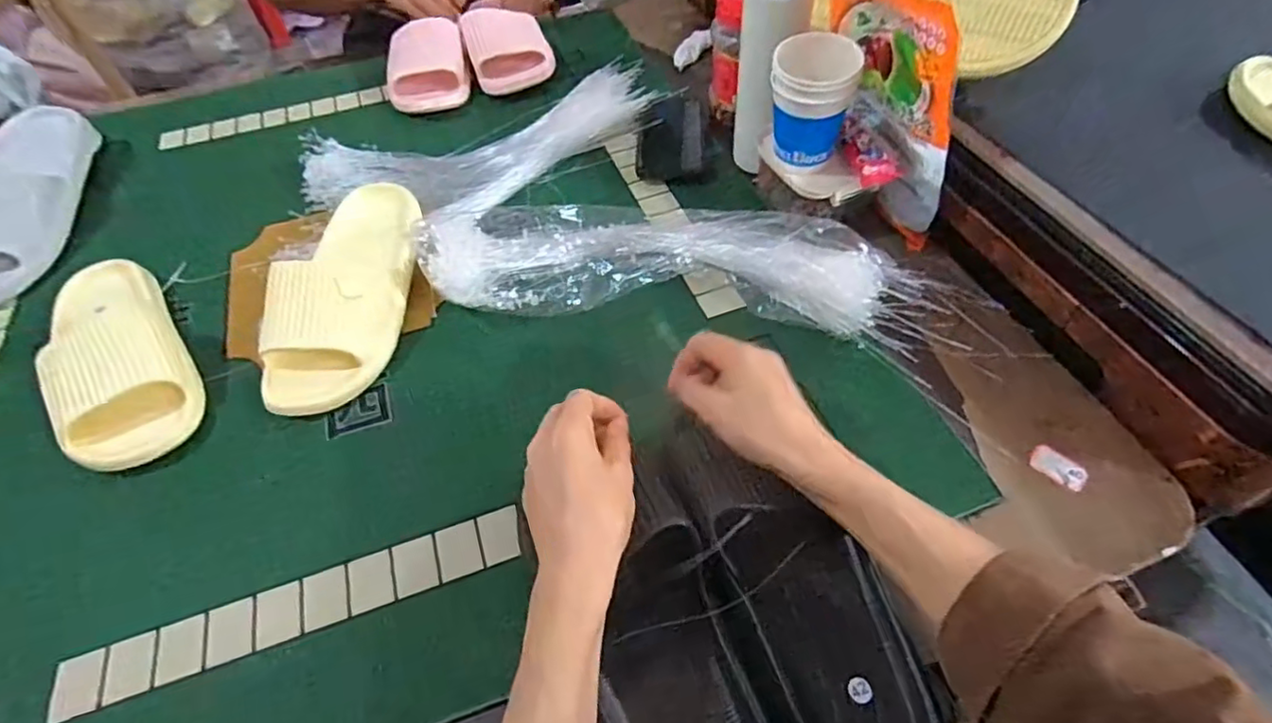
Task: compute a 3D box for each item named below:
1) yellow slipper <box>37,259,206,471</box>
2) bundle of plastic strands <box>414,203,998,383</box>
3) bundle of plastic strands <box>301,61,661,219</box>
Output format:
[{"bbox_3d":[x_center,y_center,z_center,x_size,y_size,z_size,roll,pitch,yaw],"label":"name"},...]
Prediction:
[{"bbox_3d":[-0.455,-0.011,0.549,0.101,0.046,0.246,-29,56,-16],"label":"yellow slipper"},{"bbox_3d":[0.046,-0.092,0.541,0.444,0.072,0.140,7,54,10],"label":"bundle of plastic strands"},{"bbox_3d":[-0.163,-0.243,0.705,0.411,0.025,0.197,-19,54,-9],"label":"bundle of plastic strands"}]

